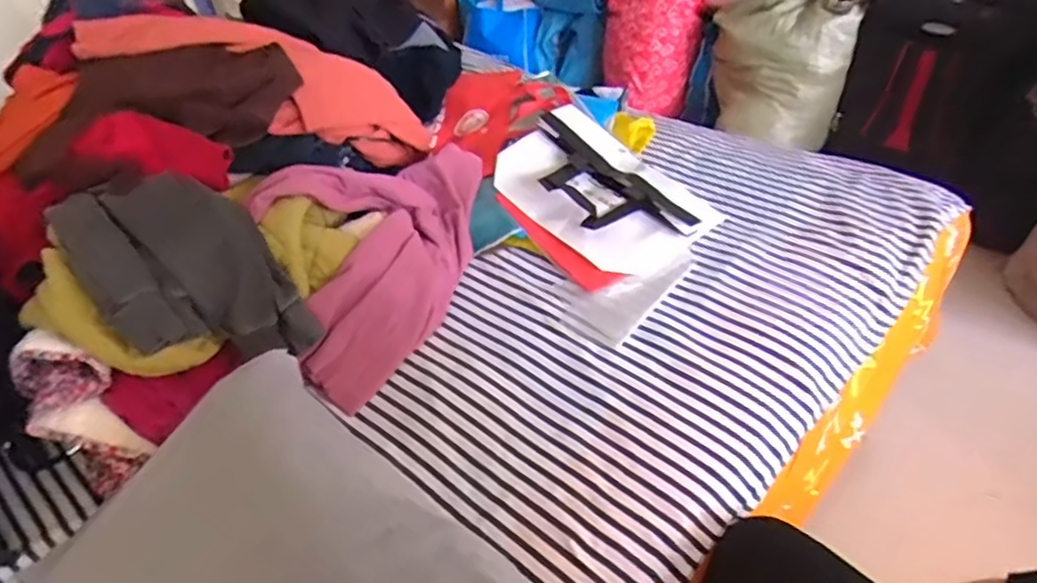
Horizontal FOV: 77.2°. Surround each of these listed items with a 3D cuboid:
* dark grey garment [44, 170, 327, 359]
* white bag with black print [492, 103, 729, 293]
[{"bbox_3d":[-0.426,-0.019,0.833,0.196,0.188,0.261,-34,49,-27],"label":"dark grey garment"},{"bbox_3d":[0.134,-0.167,1.046,0.270,0.077,0.374,-26,46,-21],"label":"white bag with black print"}]

